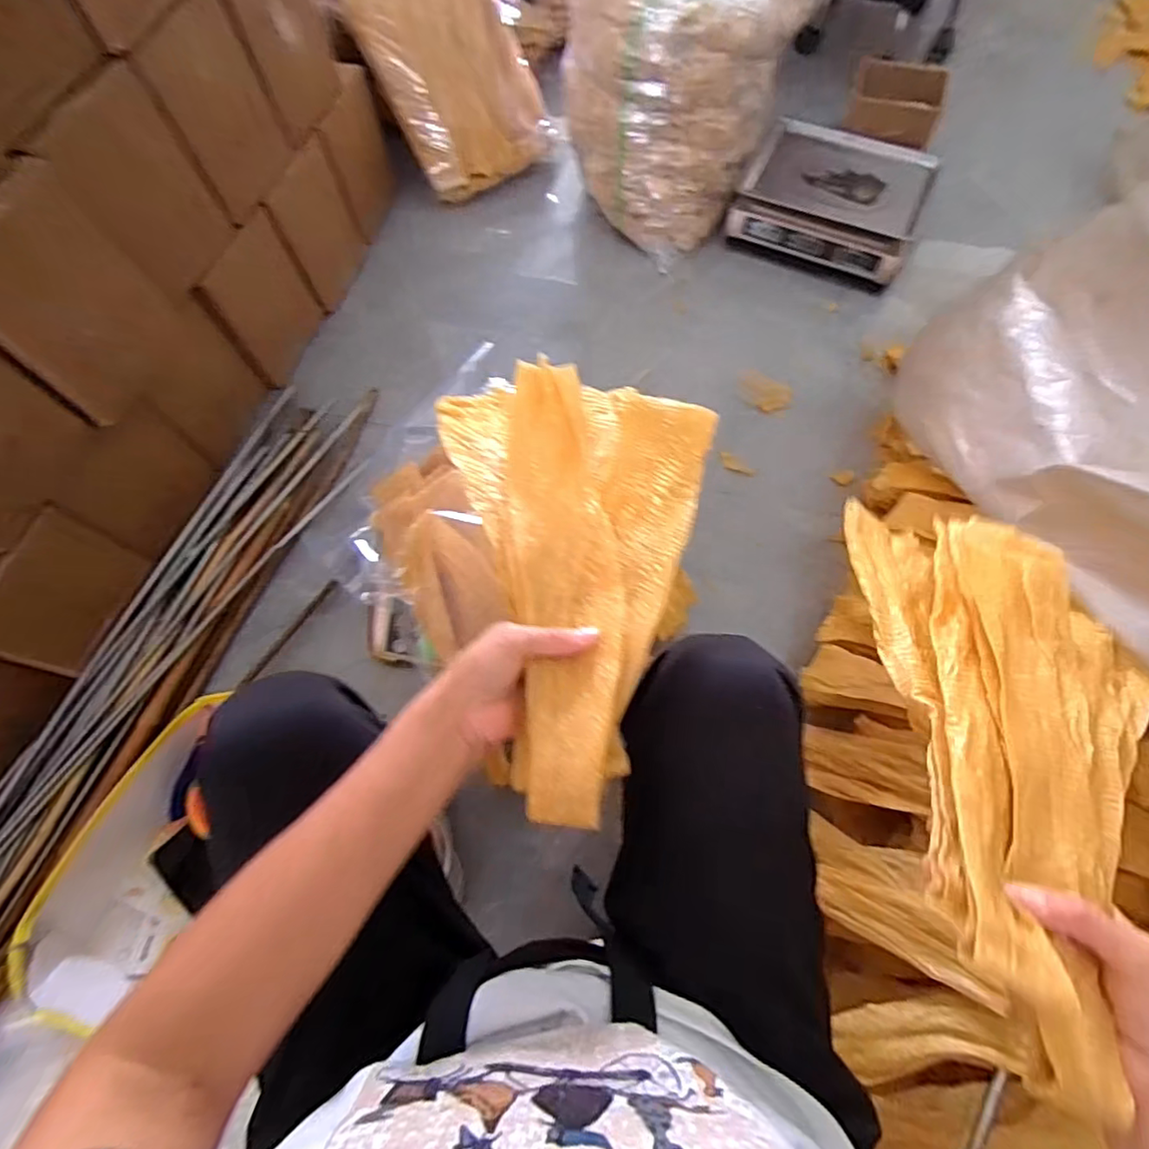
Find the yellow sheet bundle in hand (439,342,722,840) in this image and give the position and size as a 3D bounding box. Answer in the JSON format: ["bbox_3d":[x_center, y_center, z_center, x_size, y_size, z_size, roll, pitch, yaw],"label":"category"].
[{"bbox_3d":[-0.001,-0.012,0.418,0.202,0.052,0.339,-1,64,1],"label":"yellow sheet bundle in hand"}]

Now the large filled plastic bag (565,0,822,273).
[{"bbox_3d":[0.161,-0.855,1.005,0.388,0.401,0.291,21,71,10],"label":"large filled plastic bag"}]

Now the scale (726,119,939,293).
[{"bbox_3d":[0.489,-0.713,1.101,0.315,0.097,0.254,24,71,11],"label":"scale"}]

